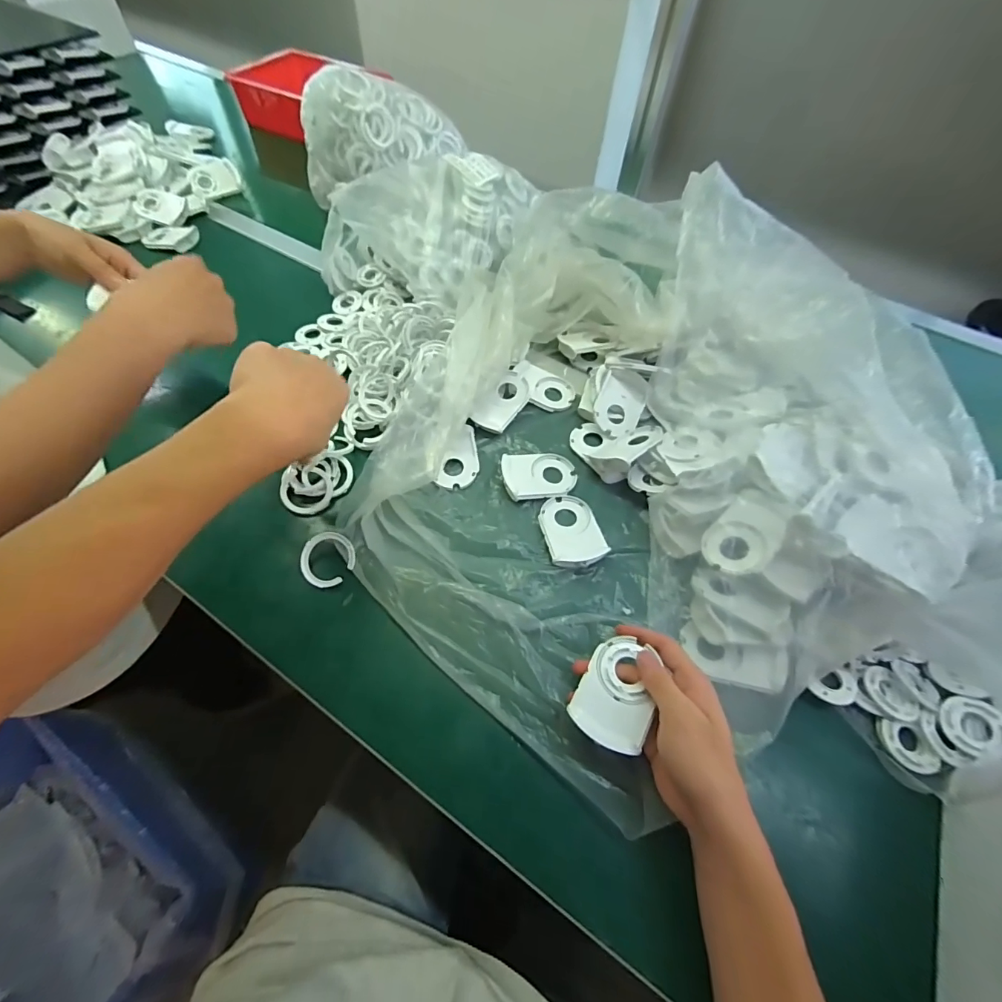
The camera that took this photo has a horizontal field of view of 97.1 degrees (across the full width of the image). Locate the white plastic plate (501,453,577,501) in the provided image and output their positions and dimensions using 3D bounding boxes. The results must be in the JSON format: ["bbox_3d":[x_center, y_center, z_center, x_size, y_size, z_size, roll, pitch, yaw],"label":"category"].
[{"bbox_3d":[0.043,-0.029,0.497,0.084,0.007,0.056,-5,64,-20],"label":"white plastic plate"}]

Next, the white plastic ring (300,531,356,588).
[{"bbox_3d":[-0.165,0.055,0.419,0.050,0.009,0.051,0,78,0],"label":"white plastic ring"}]

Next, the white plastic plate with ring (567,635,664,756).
[{"bbox_3d":[0.092,0.150,0.346,0.056,0.014,0.078,27,68,14],"label":"white plastic plate with ring"}]

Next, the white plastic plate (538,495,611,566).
[{"bbox_3d":[0.073,0.030,0.457,0.058,0.012,0.084,-9,49,-6],"label":"white plastic plate"}]

